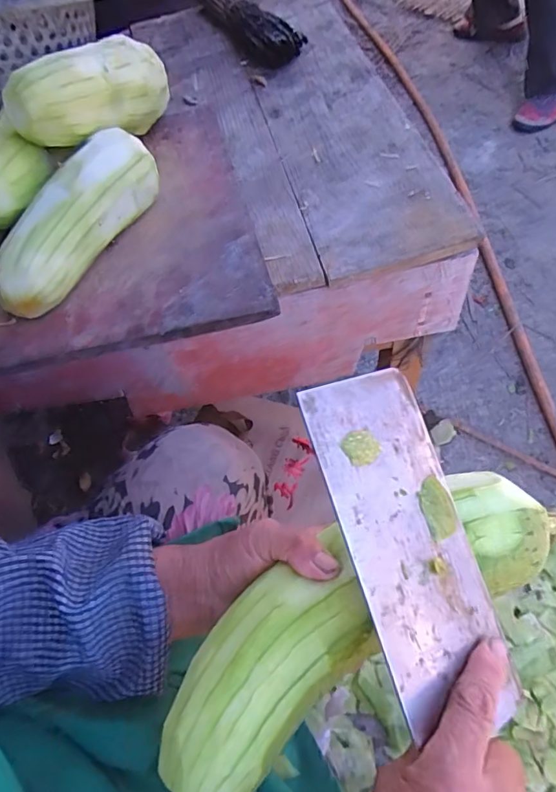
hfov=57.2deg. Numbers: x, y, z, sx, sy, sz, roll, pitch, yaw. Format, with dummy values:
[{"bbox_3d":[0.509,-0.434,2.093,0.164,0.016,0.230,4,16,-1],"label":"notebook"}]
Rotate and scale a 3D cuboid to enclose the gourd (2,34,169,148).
[{"bbox_3d":[-0.177,-0.304,0.510,0.058,0.083,0.241,10,41,12],"label":"gourd"}]

